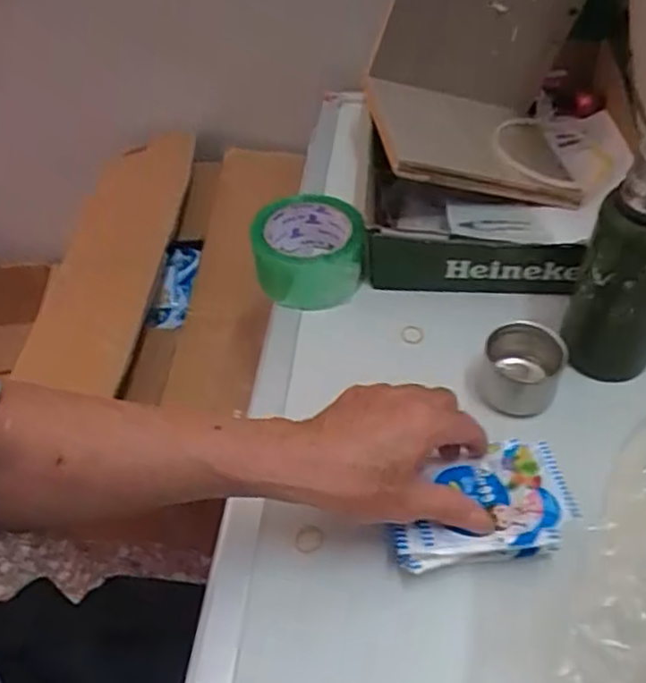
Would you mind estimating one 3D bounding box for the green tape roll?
[{"bbox_3d":[-0.013,-0.087,0.638,0.103,0.065,0.099,-2,48,3],"label":"green tape roll"}]

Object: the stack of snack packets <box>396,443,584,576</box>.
[{"bbox_3d":[0.105,0.113,0.461,0.118,0.034,0.076,-9,48,-3],"label":"stack of snack packets"}]

